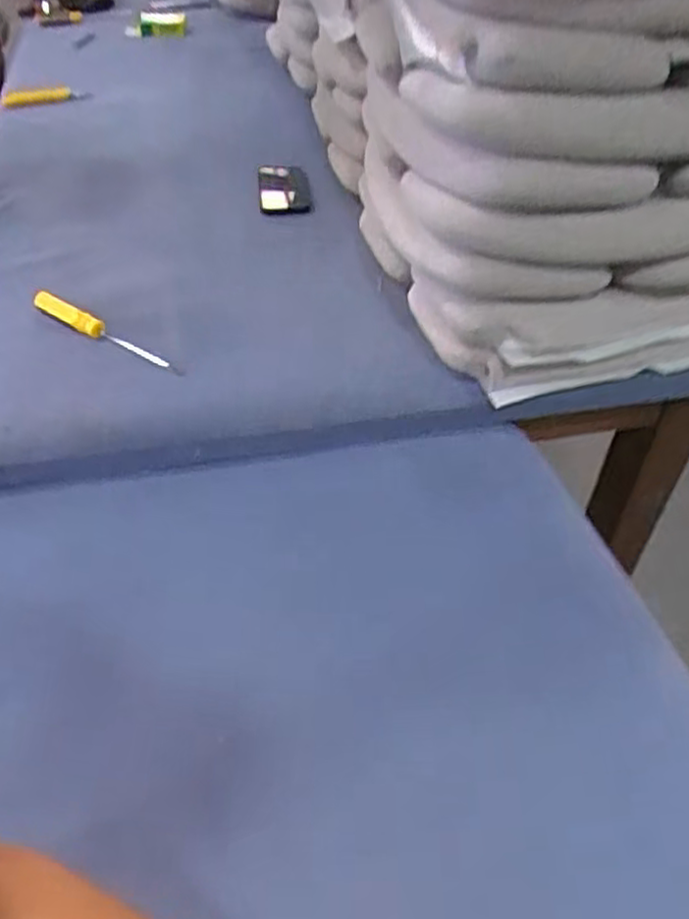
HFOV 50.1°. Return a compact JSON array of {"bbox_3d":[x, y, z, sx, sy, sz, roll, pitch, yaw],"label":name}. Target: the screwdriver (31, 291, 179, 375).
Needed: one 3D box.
[{"bbox_3d":[-0.314,-0.171,0.972,0.254,0.031,0.027,26,50,23],"label":"screwdriver"}]

